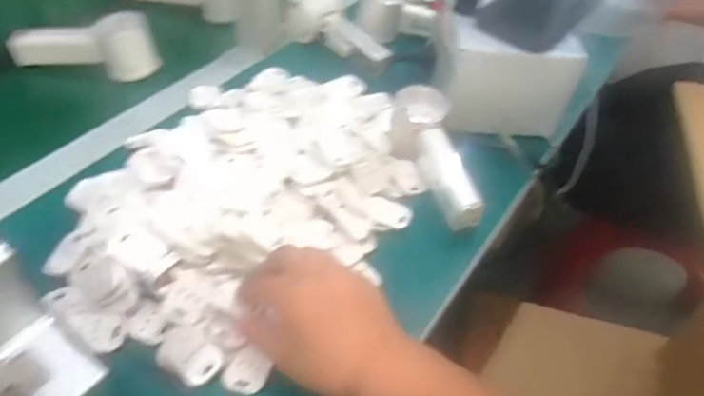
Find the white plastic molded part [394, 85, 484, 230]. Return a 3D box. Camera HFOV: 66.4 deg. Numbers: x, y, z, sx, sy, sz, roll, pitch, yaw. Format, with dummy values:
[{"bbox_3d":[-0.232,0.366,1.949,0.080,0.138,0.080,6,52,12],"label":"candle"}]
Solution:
[{"bbox_3d":[0.087,-0.041,0.524,0.048,0.031,0.157,-7,62,-13],"label":"white plastic molded part"}]

